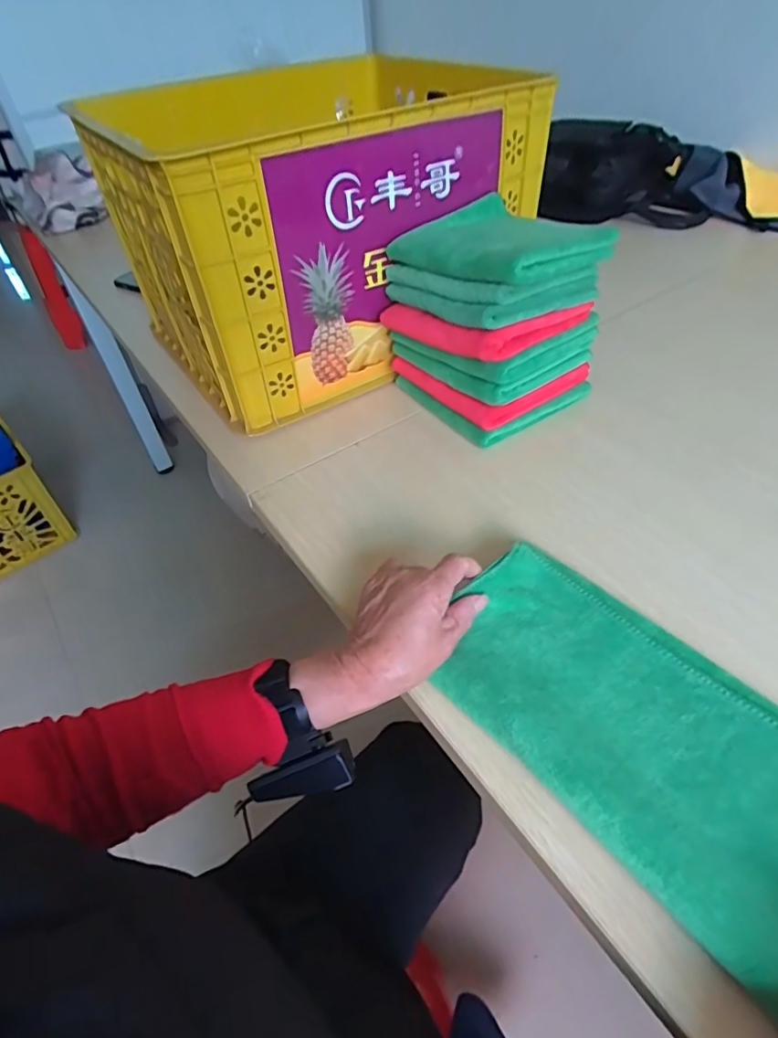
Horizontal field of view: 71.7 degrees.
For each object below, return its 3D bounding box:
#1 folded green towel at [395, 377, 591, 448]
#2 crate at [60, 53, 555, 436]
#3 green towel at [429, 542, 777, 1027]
[{"bbox_3d":[0.121,-0.160,0.650,0.163,0.024,0.161,-28,50,-21],"label":"folded green towel"},{"bbox_3d":[-0.062,-0.356,0.669,0.456,0.279,0.284,-27,50,-20],"label":"crate"},{"bbox_3d":[0.176,0.139,0.354,0.161,0.019,0.310,-33,52,-25],"label":"green towel"}]

